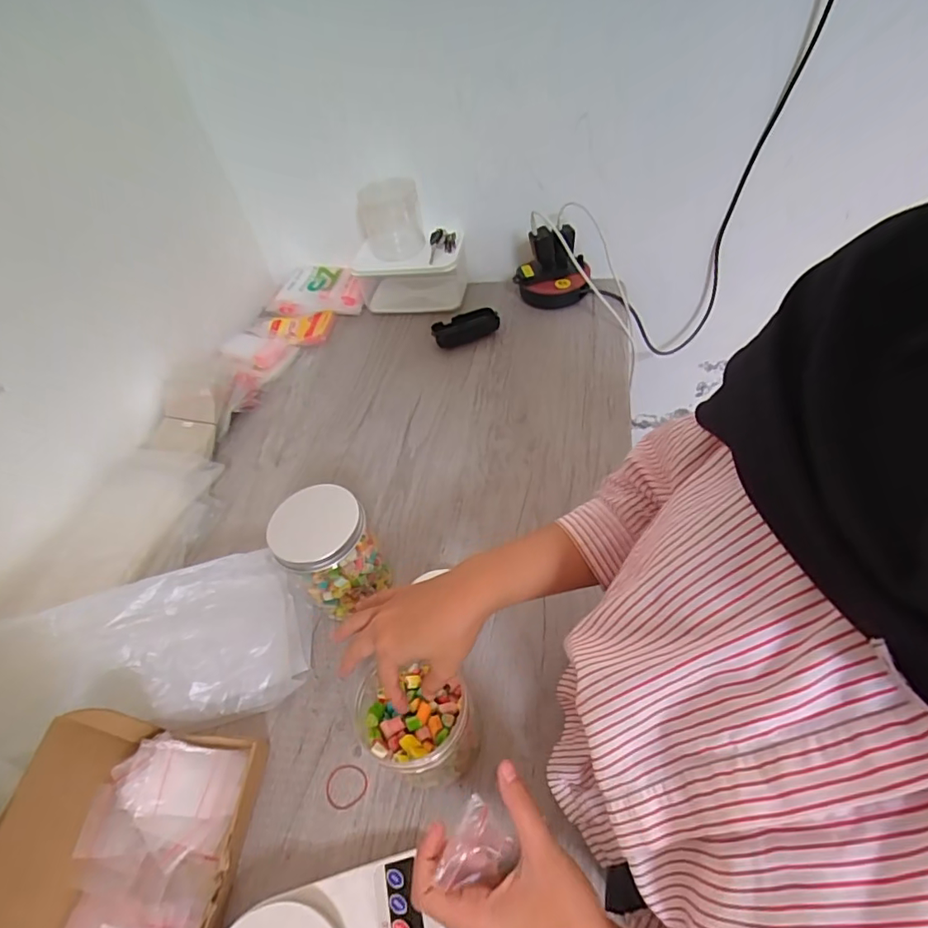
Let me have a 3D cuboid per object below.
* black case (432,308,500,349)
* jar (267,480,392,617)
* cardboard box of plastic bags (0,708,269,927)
[{"bbox_3d":[0.003,-0.226,0.831,0.110,0.023,0.059,-21,49,-7],"label":"black case"},{"bbox_3d":[-0.134,0.096,0.509,0.087,0.130,0.080,-6,49,6],"label":"jar"},{"bbox_3d":[-0.262,0.311,0.373,0.150,0.091,0.223,-3,49,8],"label":"cardboard box of plastic bags"}]

